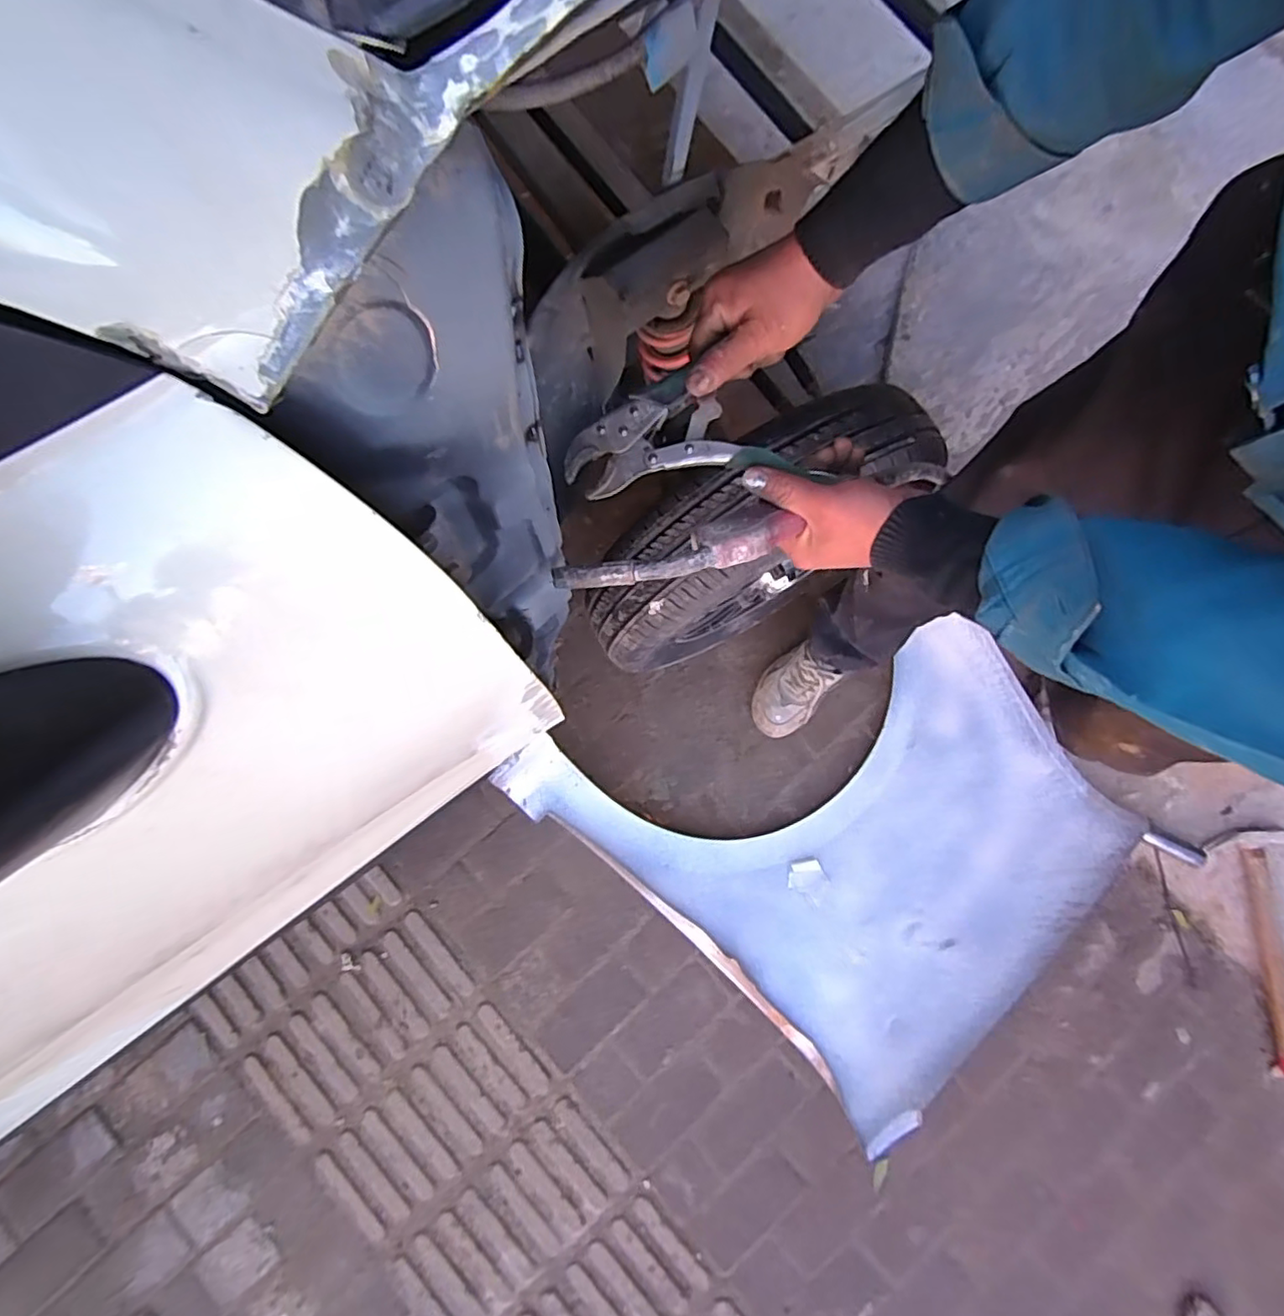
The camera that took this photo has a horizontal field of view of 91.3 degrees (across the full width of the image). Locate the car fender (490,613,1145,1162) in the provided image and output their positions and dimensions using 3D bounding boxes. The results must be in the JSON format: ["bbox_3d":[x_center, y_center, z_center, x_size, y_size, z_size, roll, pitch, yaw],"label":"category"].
[{"bbox_3d":[0.317,0.228,1.082,0.815,0.147,0.727,43,82,5],"label":"car fender"}]

